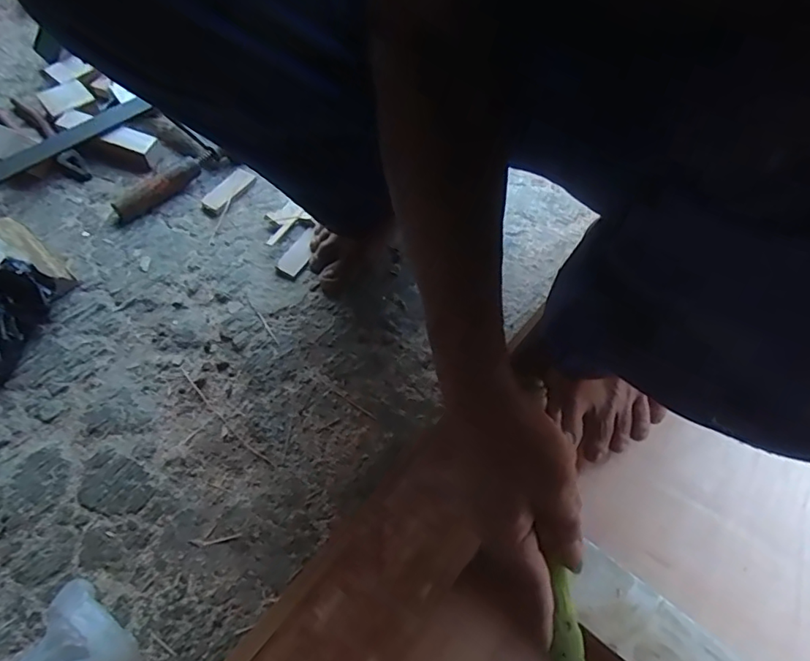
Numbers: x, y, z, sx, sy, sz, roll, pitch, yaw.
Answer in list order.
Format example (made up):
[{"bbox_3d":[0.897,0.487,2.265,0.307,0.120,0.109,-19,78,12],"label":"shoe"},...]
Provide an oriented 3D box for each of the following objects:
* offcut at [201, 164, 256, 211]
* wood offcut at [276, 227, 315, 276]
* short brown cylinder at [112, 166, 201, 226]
[{"bbox_3d":[-0.228,-0.186,0.730,0.027,0.007,0.080,35,61,2],"label":"offcut"},{"bbox_3d":[-0.125,-0.096,0.675,0.027,0.008,0.068,21,61,13],"label":"wood offcut"},{"bbox_3d":[-0.313,-0.176,0.713,0.025,0.028,0.114,39,66,21],"label":"short brown cylinder"}]

